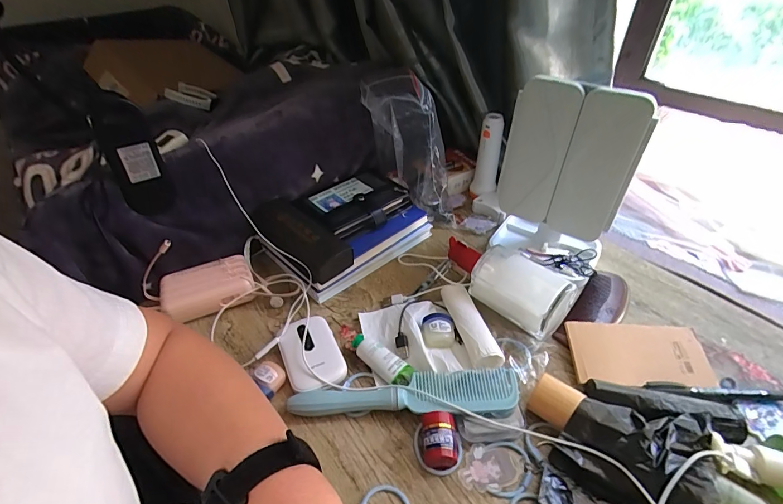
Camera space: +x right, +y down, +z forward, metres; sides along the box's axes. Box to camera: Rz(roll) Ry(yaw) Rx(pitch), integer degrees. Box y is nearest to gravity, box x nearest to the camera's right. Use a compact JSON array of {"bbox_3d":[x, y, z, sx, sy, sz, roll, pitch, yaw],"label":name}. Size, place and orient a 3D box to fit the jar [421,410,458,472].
[{"bbox_3d":[0.043,0.168,0.350,0.030,0.030,0.042,2,39,5],"label":"jar"}]

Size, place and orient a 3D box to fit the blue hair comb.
[{"bbox_3d":[0.013,0.137,0.377,0.216,0.024,0.044,1,40,-2],"label":"blue hair comb"}]

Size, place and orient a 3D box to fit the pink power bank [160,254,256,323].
[{"bbox_3d":[-0.233,0.046,0.491,0.109,0.035,0.060,-14,41,-15],"label":"pink power bank"}]

